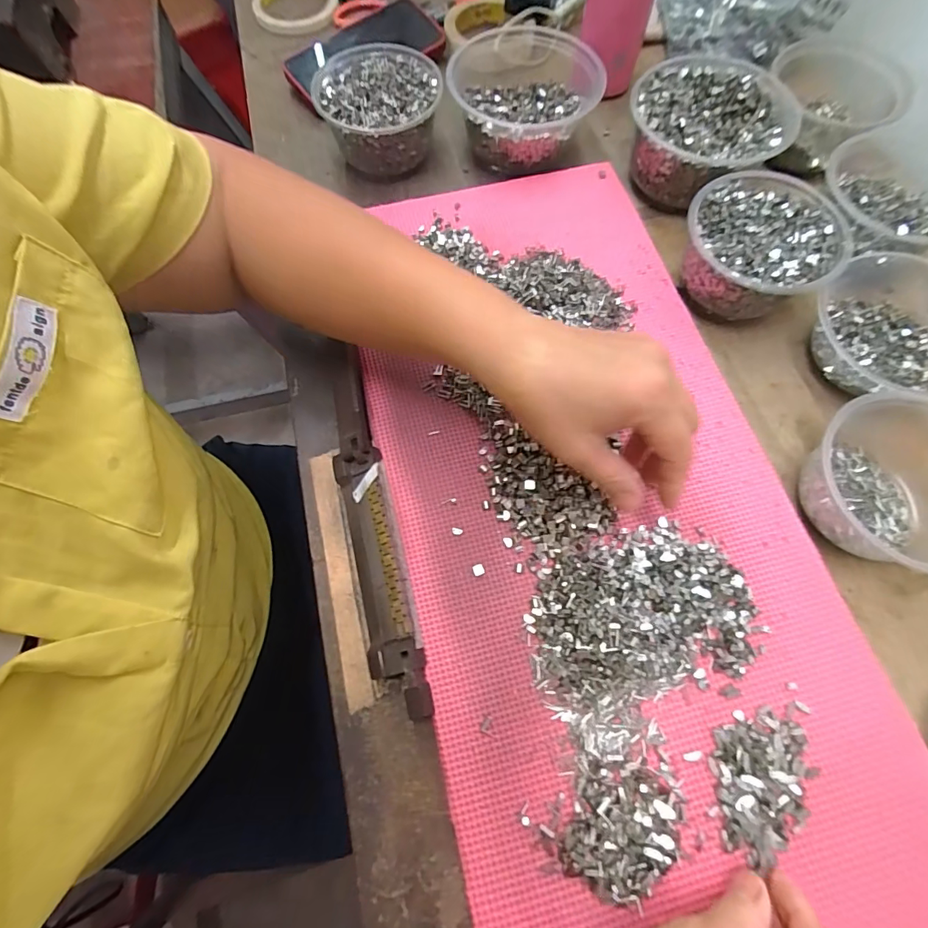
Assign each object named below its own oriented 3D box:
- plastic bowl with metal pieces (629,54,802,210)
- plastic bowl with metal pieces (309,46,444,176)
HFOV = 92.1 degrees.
[{"bbox_3d":[0.217,-0.300,0.404,0.128,0.054,0.134,0,71,-1],"label":"plastic bowl with metal pieces"},{"bbox_3d":[-0.079,-0.329,0.429,0.114,0.070,0.108,3,70,0],"label":"plastic bowl with metal pieces"}]

